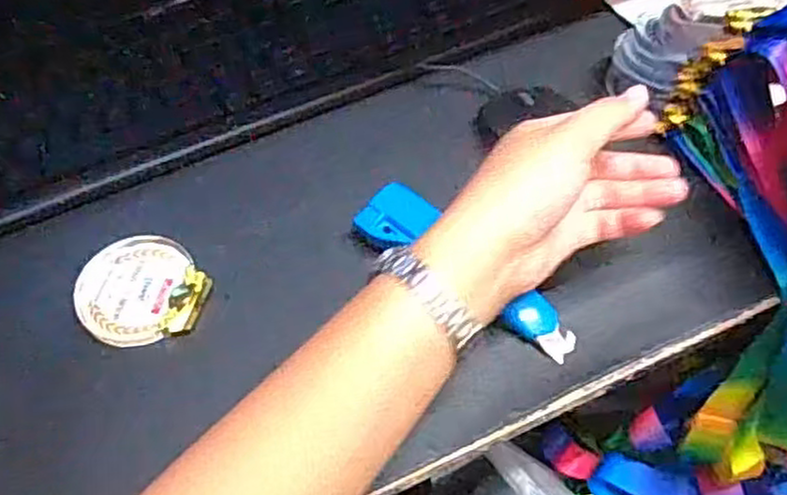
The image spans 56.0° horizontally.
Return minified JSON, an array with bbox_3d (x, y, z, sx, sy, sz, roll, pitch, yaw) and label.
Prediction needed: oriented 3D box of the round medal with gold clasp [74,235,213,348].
[{"bbox_3d":[-0.148,0.024,0.431,0.067,0.005,0.075,-37,66,-21],"label":"round medal with gold clasp"}]

